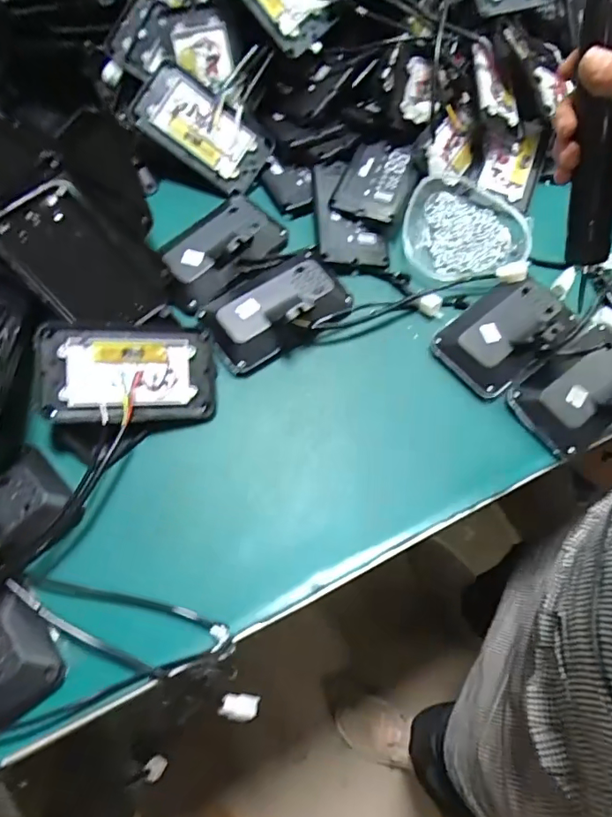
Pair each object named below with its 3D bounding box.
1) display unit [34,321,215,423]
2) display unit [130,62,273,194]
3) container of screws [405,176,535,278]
[{"bbox_3d":[-0.168,-0.034,0.488,0.163,0.020,0.093,-2,87,-21],"label":"display unit"},{"bbox_3d":[-0.129,-0.339,0.619,0.161,0.034,0.084,35,92,-12],"label":"display unit"},{"bbox_3d":[0.189,-0.218,0.611,0.145,0.035,0.146,1,67,-2],"label":"container of screws"}]

